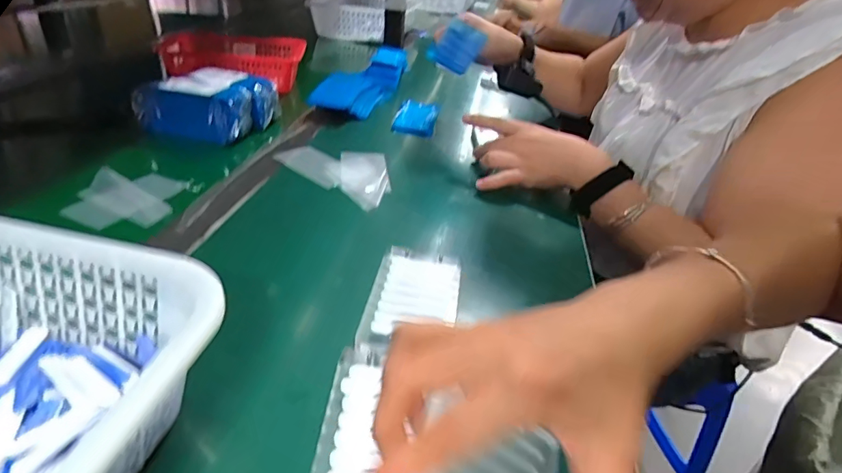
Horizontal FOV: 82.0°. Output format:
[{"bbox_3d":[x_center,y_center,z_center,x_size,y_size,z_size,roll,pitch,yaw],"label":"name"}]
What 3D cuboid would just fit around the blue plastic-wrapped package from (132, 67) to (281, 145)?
[{"bbox_3d":[-0.284,-0.181,0.652,0.142,0.055,0.133,13,33,9],"label":"blue plastic-wrapped package"}]

